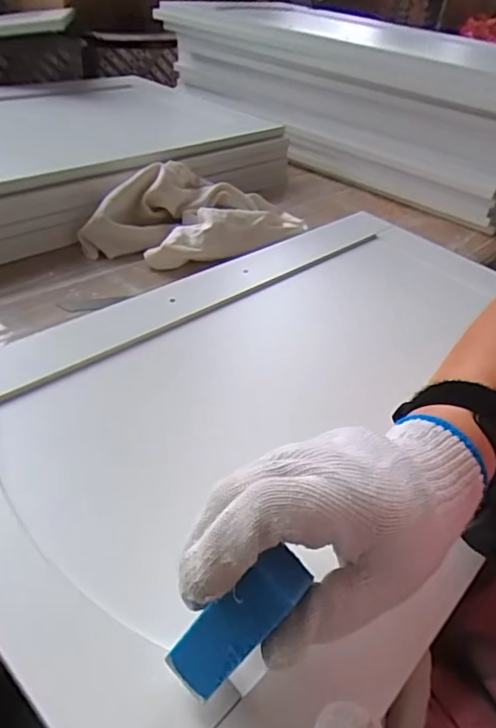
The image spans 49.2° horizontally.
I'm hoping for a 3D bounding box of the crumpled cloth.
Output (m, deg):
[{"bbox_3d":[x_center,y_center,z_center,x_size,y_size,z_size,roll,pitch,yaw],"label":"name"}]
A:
[{"bbox_3d":[-0.050,-0.169,0.603,0.135,0.063,0.241,32,43,29],"label":"crumpled cloth"}]

